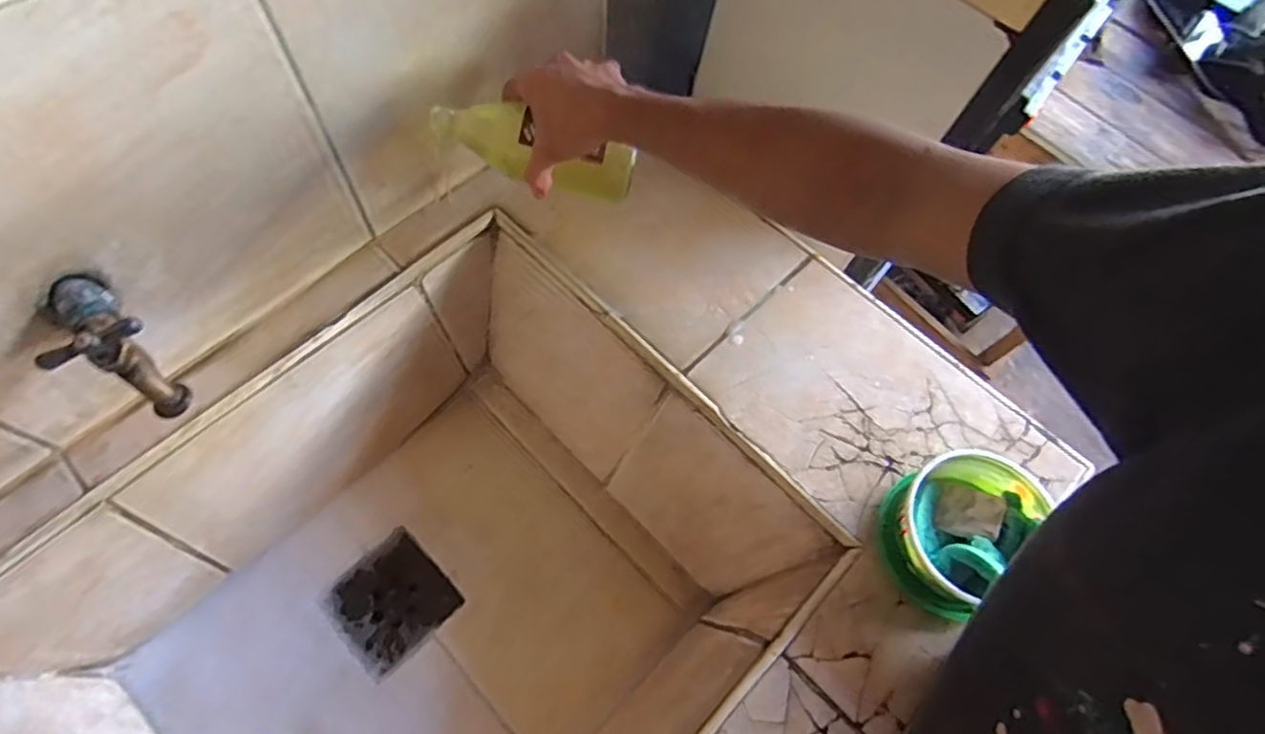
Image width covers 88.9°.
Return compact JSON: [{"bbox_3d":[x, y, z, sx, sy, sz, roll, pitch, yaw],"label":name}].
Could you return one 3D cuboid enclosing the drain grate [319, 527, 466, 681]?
[{"bbox_3d":[-0.237,0.229,0.634,0.103,0.007,0.104,-40,72,-19],"label":"drain grate"}]

